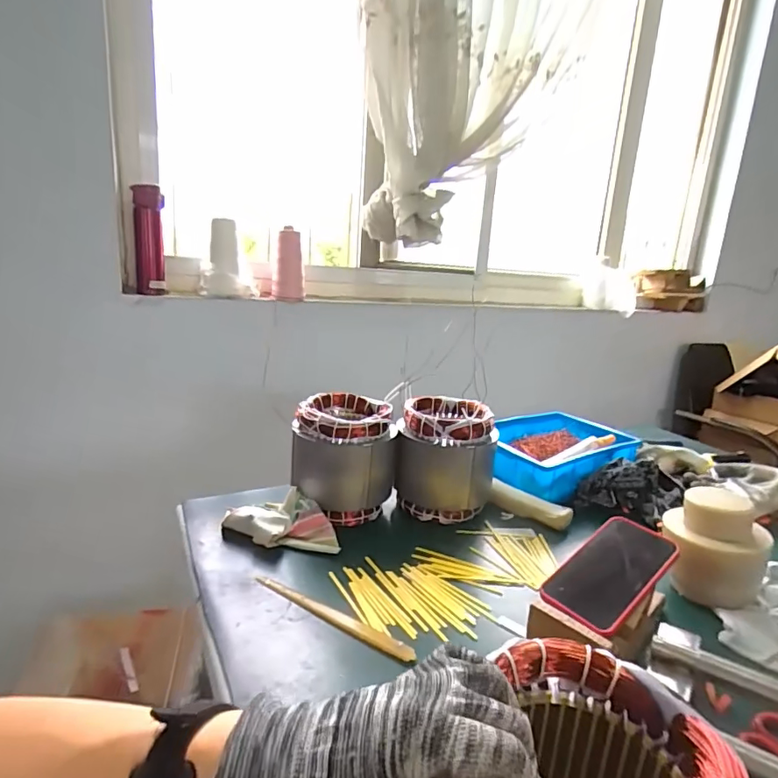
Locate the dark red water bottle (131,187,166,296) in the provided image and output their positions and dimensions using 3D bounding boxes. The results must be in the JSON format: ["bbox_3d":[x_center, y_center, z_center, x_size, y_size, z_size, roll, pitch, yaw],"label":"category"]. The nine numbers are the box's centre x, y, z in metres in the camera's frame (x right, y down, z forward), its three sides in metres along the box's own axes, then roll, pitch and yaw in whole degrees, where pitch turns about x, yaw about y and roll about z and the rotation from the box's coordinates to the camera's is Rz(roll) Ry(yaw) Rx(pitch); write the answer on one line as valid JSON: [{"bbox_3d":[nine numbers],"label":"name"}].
[{"bbox_3d":[-0.490,-0.301,1.013,0.055,0.205,0.068,-5,17,-33],"label":"dark red water bottle"}]

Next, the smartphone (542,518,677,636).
[{"bbox_3d":[0.247,0.199,0.544,0.156,0.012,0.076,-32,38,-27],"label":"smartphone"}]

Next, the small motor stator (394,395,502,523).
[{"bbox_3d":[0.090,0.109,0.783,0.152,0.169,0.132,6,15,6],"label":"small motor stator"}]

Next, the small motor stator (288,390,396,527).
[{"bbox_3d":[-0.071,0.105,0.755,0.147,0.162,0.145,2,15,-9],"label":"small motor stator"}]

